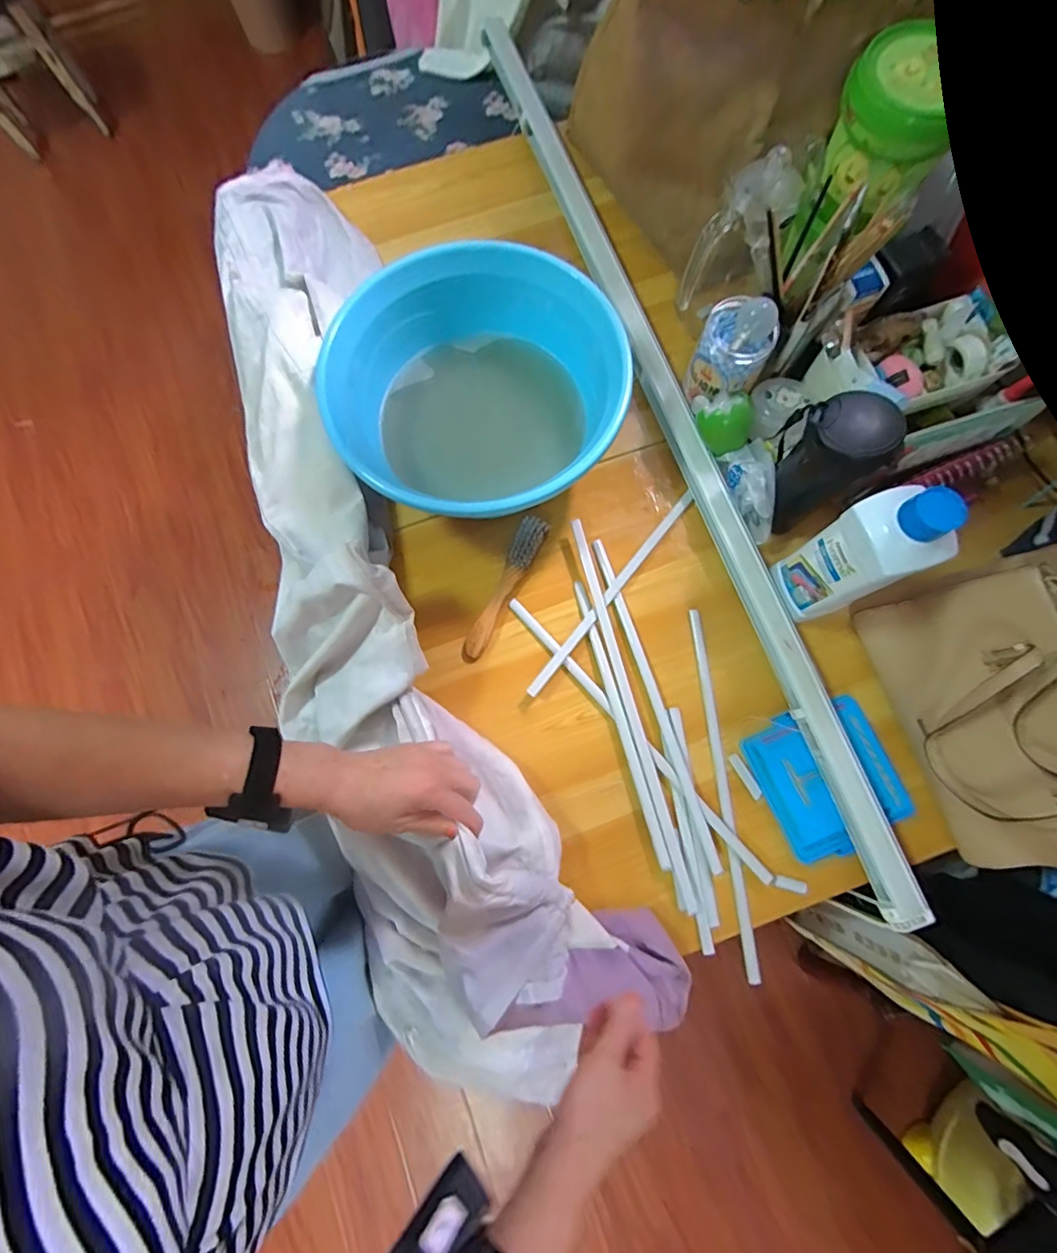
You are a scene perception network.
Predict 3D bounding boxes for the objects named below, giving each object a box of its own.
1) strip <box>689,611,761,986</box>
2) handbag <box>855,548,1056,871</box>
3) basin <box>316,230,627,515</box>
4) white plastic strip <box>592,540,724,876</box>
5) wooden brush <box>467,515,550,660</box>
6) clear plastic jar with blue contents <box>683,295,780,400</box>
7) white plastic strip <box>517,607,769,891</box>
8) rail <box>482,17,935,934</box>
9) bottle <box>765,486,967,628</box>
[{"bbox_3d":[0.228,0.185,0.614,0.015,0.016,0.412,-5,77,0],"label":"strip"},{"bbox_3d":[0.486,0.091,0.525,0.117,0.195,0.299,-12,78,-1],"label":"handbag"},{"bbox_3d":[-0.061,-0.289,0.668,0.342,0.137,0.342,0,78,1],"label":"basin"},{"bbox_3d":[0.152,0.082,0.633,0.019,0.013,0.408,-17,78,-3],"label":"white plastic strip"},{"bbox_3d":[-0.027,-0.050,0.668,0.034,0.021,0.197,23,79,6],"label":"wooden brush"},{"bbox_3d":[0.250,-0.338,0.644,0.080,0.098,0.087,29,80,7],"label":"clear plastic jar with blue contents"},{"bbox_3d":[0.124,0.126,0.624,0.015,0.013,0.431,-41,80,-7],"label":"white plastic strip"},{"bbox_3d":[0.178,-0.326,0.704,0.041,0.045,1.356,-19,78,-3],"label":"rail"},{"bbox_3d":[0.339,-0.068,0.553,0.071,0.229,0.087,-28,78,-5],"label":"bottle"}]

